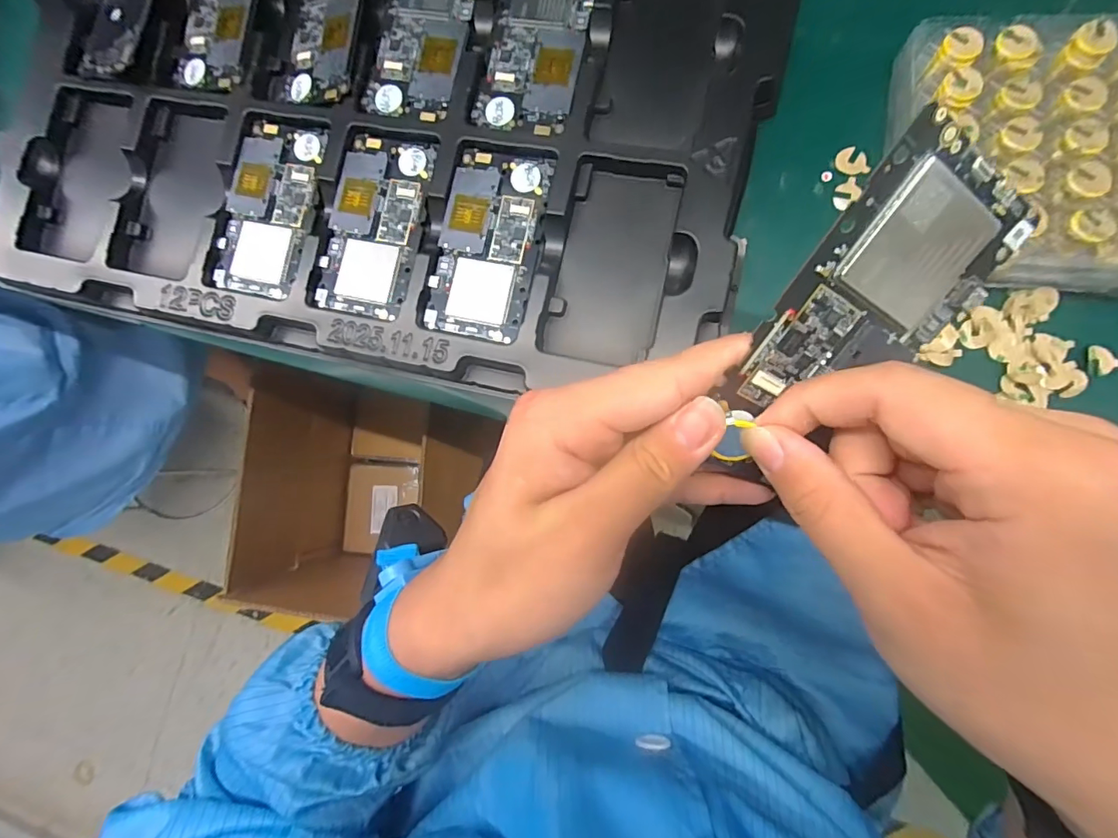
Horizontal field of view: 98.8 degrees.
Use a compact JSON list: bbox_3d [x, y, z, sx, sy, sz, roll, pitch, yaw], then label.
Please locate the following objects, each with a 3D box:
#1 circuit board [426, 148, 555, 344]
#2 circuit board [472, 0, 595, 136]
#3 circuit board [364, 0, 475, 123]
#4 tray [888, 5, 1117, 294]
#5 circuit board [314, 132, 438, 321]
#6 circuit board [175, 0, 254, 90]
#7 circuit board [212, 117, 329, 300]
[{"bbox_3d":[-0.048,-0.118,0.325,0.070,0.005,0.126,12,89,9],"label":"circuit board"},{"bbox_3d":[-0.015,-0.258,0.329,0.066,0.005,0.122,14,90,9],"label":"circuit board"},{"bbox_3d":[-0.094,-0.275,0.342,0.065,0.004,0.121,16,90,9],"label":"circuit board"},{"bbox_3d":[0.285,-0.149,0.266,0.168,0.033,0.146,5,88,9],"label":"tray"},{"bbox_3d":[-0.131,-0.137,0.338,0.070,0.009,0.127,11,89,9],"label":"circuit board"},{"bbox_3d":[-0.255,-0.311,0.361,0.062,0.007,0.125,11,89,9],"label":"circuit board"},{"bbox_3d":[-0.213,-0.154,0.349,0.069,0.006,0.128,12,89,9],"label":"circuit board"}]

